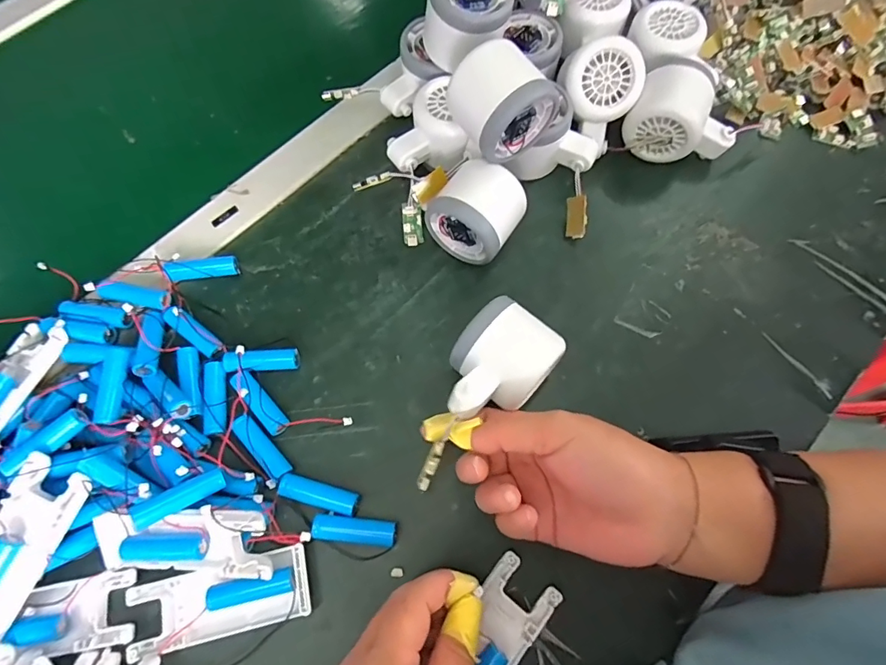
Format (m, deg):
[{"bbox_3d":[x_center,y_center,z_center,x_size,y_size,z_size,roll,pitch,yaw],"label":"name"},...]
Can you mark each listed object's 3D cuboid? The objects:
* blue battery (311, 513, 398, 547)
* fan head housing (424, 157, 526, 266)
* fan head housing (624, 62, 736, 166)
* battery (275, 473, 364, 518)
[{"bbox_3d":[-0.054,0.122,0.296,0.050,0.014,0.015,6,70,3],"label":"blue battery"},{"bbox_3d":[0.025,-0.089,0.352,0.057,0.056,0.057,33,73,12],"label":"fan head housing"},{"bbox_3d":[0.187,-0.163,0.381,0.080,0.057,0.056,33,73,12],"label":"fan head housing"},{"bbox_3d":[-0.079,0.105,0.308,0.051,0.014,0.015,15,70,6],"label":"battery"}]

